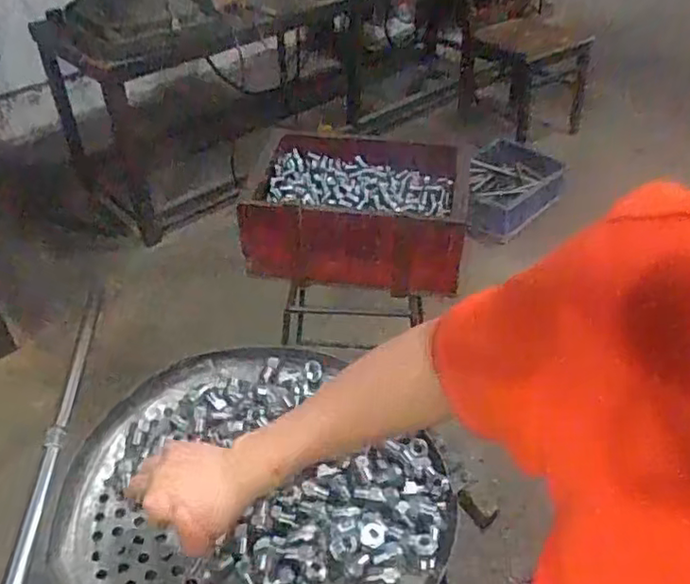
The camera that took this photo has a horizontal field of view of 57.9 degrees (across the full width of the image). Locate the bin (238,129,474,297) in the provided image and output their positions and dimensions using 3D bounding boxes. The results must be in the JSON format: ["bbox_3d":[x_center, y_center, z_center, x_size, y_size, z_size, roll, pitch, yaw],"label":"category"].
[{"bbox_3d":[0.024,-0.130,1.084,0.361,0.143,0.238,5,42,6],"label":"bin"}]

